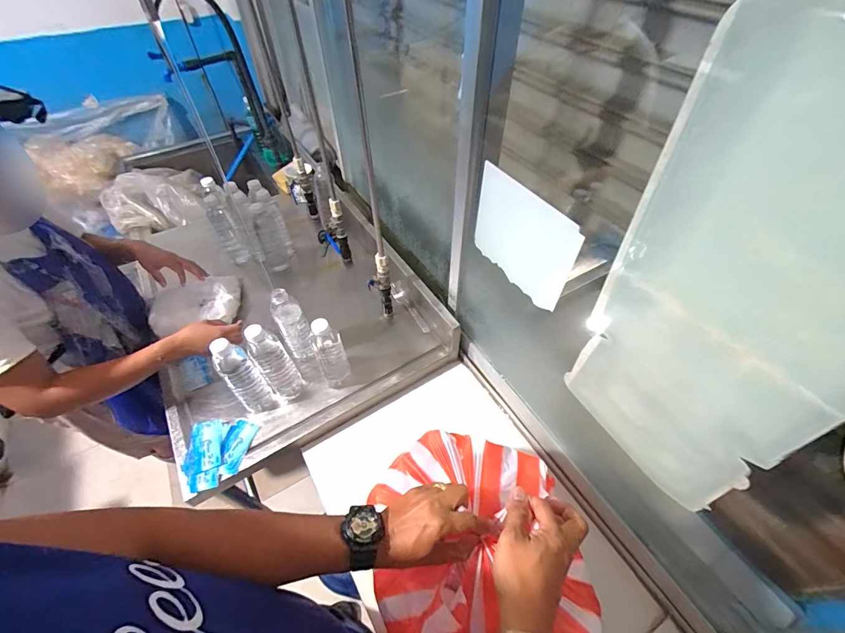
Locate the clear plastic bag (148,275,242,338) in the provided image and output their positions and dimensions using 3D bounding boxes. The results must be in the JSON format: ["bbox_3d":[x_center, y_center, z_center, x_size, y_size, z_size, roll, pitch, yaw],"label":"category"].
[{"bbox_3d":[-0.567,-0.026,0.954,0.126,0.087,0.232,31,57,23],"label":"clear plastic bag"}]

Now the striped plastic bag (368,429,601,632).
[{"bbox_3d":[0.069,0.289,0.474,0.257,0.078,0.312,-9,51,-8],"label":"striped plastic bag"}]

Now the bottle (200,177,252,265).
[{"bbox_3d":[-0.563,-0.263,1.053,0.065,0.242,0.071,-21,31,-17],"label":"bottle"}]

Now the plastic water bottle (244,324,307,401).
[{"bbox_3d":[-0.299,0.100,0.757,0.056,0.211,0.059,0,50,0],"label":"plastic water bottle"}]

